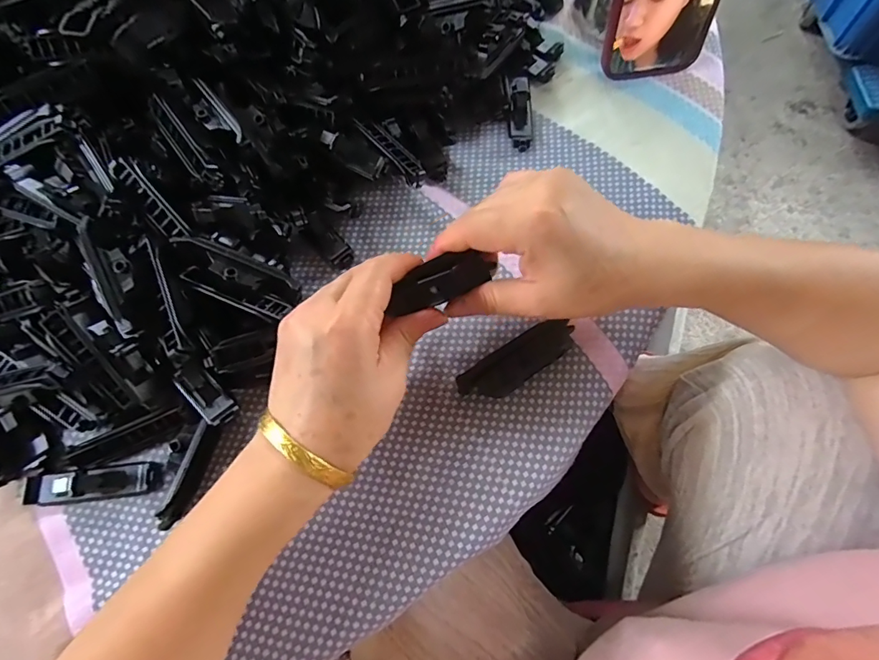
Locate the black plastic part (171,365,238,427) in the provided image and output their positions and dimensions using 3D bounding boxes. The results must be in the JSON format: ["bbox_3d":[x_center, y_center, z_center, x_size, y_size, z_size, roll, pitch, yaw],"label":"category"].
[{"bbox_3d":[-0.137,0.038,0.264,0.018,0.010,0.037,-38,104,-11],"label":"black plastic part"}]

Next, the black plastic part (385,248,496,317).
[{"bbox_3d":[-0.001,-0.025,0.249,0.059,0.018,0.020,-25,71,-19],"label":"black plastic part"}]

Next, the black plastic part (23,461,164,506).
[{"bbox_3d":[-0.204,0.089,0.262,0.077,0.013,0.017,-7,70,-1],"label":"black plastic part"}]

